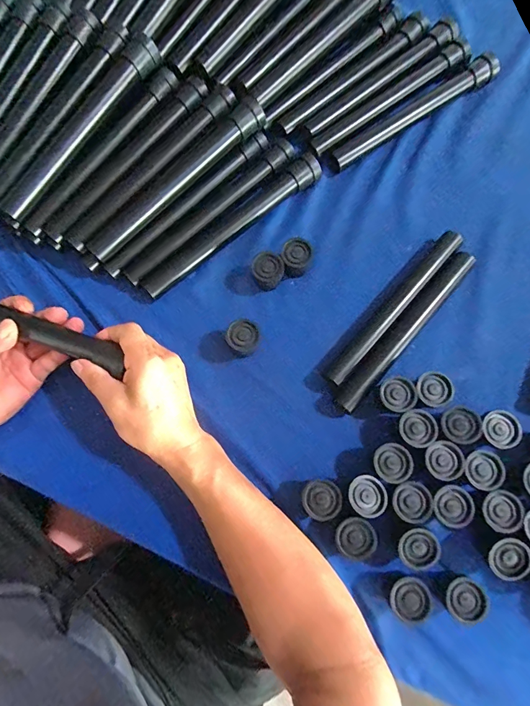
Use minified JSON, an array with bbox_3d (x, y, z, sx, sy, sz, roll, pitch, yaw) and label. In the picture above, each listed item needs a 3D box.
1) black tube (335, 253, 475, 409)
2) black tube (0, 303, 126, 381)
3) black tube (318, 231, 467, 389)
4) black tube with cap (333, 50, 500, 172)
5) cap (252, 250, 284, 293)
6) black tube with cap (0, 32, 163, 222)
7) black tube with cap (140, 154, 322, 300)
[{"bbox_3d":[0.151,-0.027,0.402,0.026,0.020,0.220,41,81,11],"label":"black tube"},{"bbox_3d":[-0.238,-0.029,0.355,0.226,0.027,0.025,20,77,-1],"label":"black tube"},{"bbox_3d":[0.141,-0.051,0.409,0.022,0.023,0.218,42,81,11],"label":"black tube"},{"bbox_3d":[0.187,-0.300,0.460,0.239,0.023,0.026,-33,77,-6],"label":"black tube with cap"},{"bbox_3d":[0.003,-0.095,0.415,0.034,0.025,0.039,-32,77,-6],"label":"cap"},{"bbox_3d":[-0.198,-0.246,0.405,0.023,0.028,0.246,34,79,9],"label":"black tube with cap"},{"bbox_3d":[-0.036,-0.148,0.430,0.245,0.024,0.027,-39,78,-8],"label":"black tube with cap"}]

